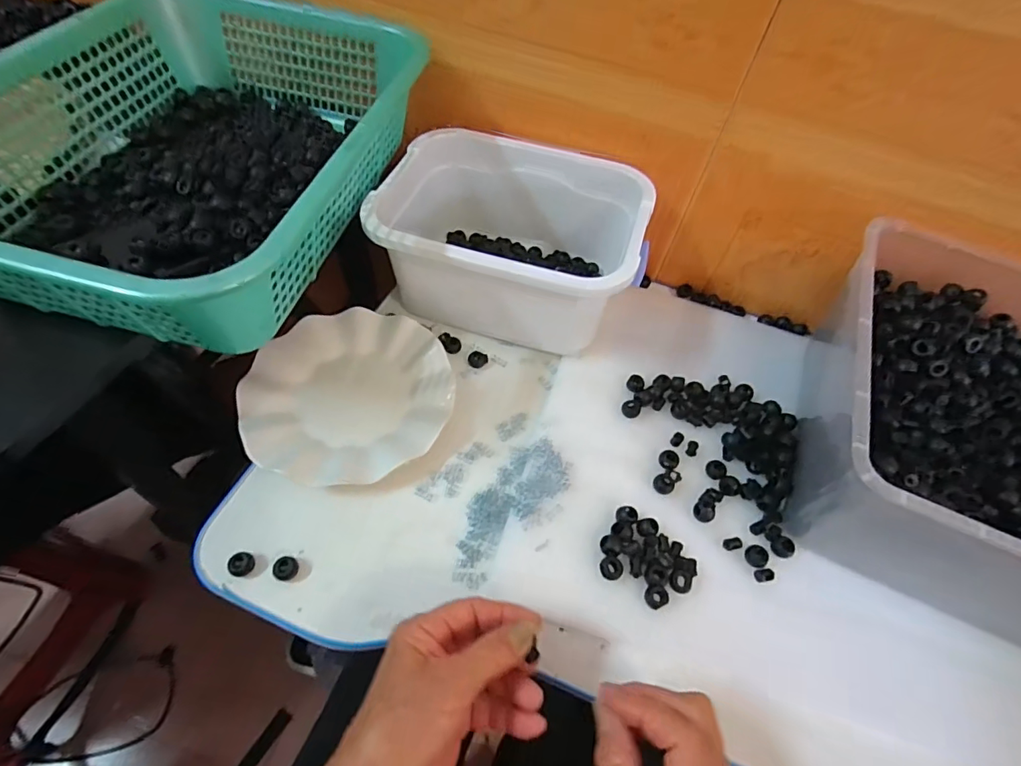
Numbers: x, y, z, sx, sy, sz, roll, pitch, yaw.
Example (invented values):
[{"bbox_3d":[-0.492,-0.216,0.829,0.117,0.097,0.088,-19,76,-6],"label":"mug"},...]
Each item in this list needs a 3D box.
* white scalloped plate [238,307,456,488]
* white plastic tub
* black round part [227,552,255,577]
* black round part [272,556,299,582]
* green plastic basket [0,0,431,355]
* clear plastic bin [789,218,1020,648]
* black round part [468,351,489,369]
[{"bbox_3d":[-0.147,0.004,0.460,0.178,0.022,0.173,3,55,-4],"label":"white scalloped plate"},{"bbox_3d":[-0.001,-0.142,0.504,0.249,0.108,0.185,17,55,6],"label":"white plastic tub"},{"bbox_3d":[-0.202,0.136,0.374,0.018,0.011,0.017,3,55,-4],"label":"black round part"},{"bbox_3d":[-0.169,0.140,0.376,0.017,0.011,0.017,3,55,-4],"label":"black round part"},{"bbox_3d":[-0.257,-0.198,0.421,0.291,0.102,0.383,13,55,3],"label":"green plastic basket"},{"bbox_3d":[0.411,0.036,0.408,0.309,0.136,0.317,22,59,11],"label":"clear plastic bin"},{"bbox_3d":[-0.033,-0.024,0.505,0.017,0.009,0.018,3,55,-4],"label":"black round part"}]

